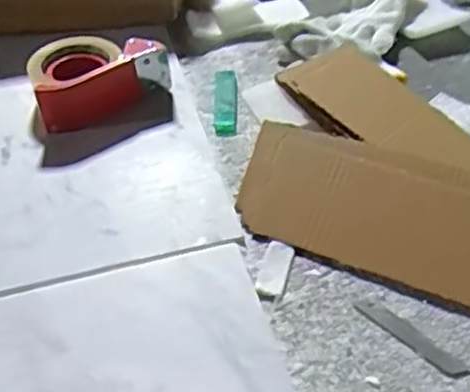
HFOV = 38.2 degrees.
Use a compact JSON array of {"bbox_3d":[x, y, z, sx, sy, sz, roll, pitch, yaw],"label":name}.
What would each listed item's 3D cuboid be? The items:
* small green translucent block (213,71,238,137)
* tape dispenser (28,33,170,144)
[{"bbox_3d":[-0.011,-0.109,0.772,0.026,0.016,0.101,-1,48,1],"label":"small green translucent block"},{"bbox_3d":[-0.159,-0.133,0.775,0.160,0.073,0.097,-25,52,-19],"label":"tape dispenser"}]

